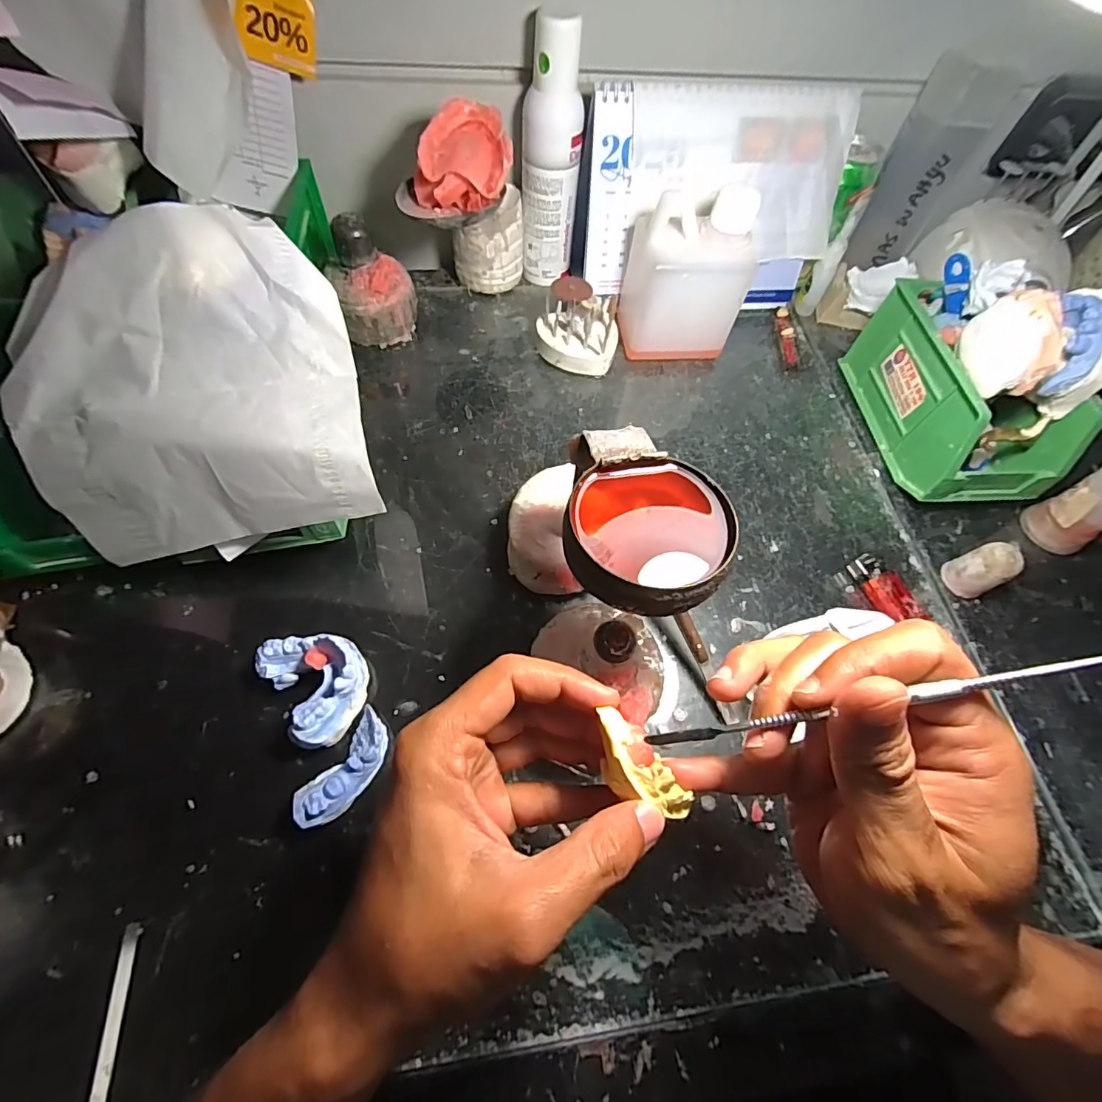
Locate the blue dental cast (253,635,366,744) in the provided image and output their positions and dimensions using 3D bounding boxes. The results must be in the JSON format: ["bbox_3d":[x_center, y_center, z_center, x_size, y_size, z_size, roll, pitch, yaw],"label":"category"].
[{"bbox_3d":[-0.137,0.075,0.297,0.048,0.031,0.067,-37,70,-20],"label":"blue dental cast"}]

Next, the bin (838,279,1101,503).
[{"bbox_3d":[0.331,-0.126,0.408,0.097,0.085,0.169,-2,63,-5],"label":"bin"}]

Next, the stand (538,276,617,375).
[{"bbox_3d":[0.025,-0.197,0.442,0.072,0.050,0.068,10,62,2],"label":"stand"}]

